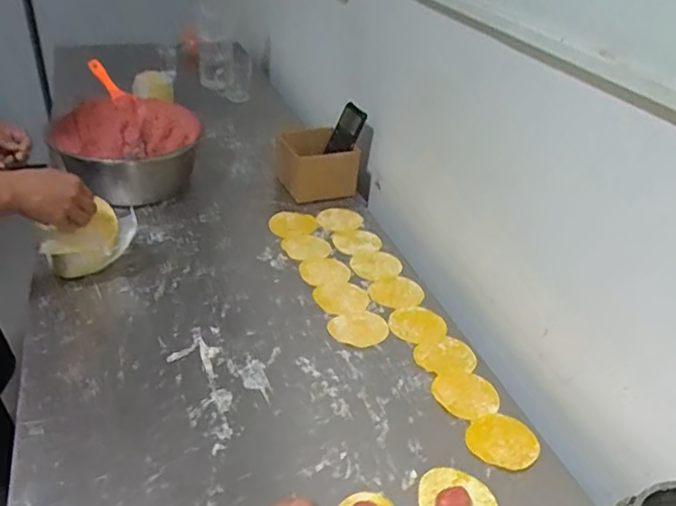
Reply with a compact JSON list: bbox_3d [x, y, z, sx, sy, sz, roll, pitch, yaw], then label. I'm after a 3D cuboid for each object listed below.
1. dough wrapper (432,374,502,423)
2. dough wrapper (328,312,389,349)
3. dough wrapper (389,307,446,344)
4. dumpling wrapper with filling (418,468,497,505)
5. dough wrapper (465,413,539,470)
[{"bbox_3d":[0.169,0.188,0.777,0.084,0.008,0.071,4,36,-1],"label":"dough wrapper"},{"bbox_3d":[0.030,0.114,0.872,0.085,0.011,0.064,-8,38,-17],"label":"dough wrapper"},{"bbox_3d":[0.121,0.110,0.887,0.083,0.006,0.078,0,37,0],"label":"dough wrapper"},{"bbox_3d":[0.133,0.269,0.644,0.084,0.019,0.083,3,36,-2],"label":"dumpling wrapper with filling"},{"bbox_3d":[0.203,0.231,0.722,0.083,0.004,0.075,11,39,18],"label":"dough wrapper"}]

